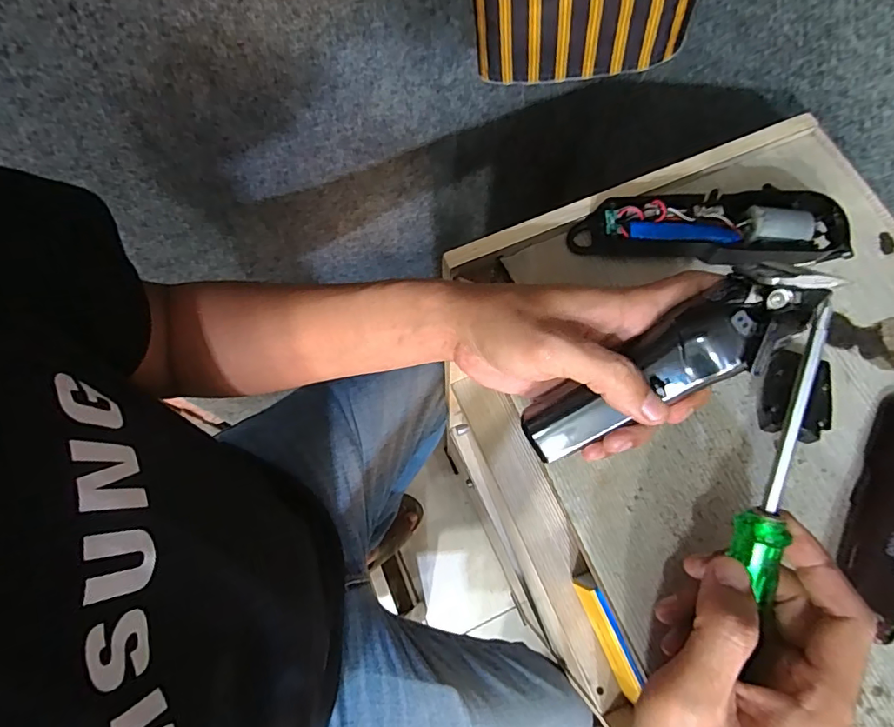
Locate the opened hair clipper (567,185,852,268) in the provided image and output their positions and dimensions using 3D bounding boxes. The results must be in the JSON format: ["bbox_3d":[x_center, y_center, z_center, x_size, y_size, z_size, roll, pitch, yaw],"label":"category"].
[{"bbox_3d":[0.170,-0.087,0.336,0.161,0.031,0.051,2,73,0],"label":"opened hair clipper"}]

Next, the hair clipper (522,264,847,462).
[{"bbox_3d":[0.111,0.001,0.268,0.157,0.033,0.044,-33,74,22],"label":"hair clipper"}]

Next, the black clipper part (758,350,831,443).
[{"bbox_3d":[0.217,0.021,0.316,0.037,0.011,0.052,14,73,4],"label":"black clipper part"}]

